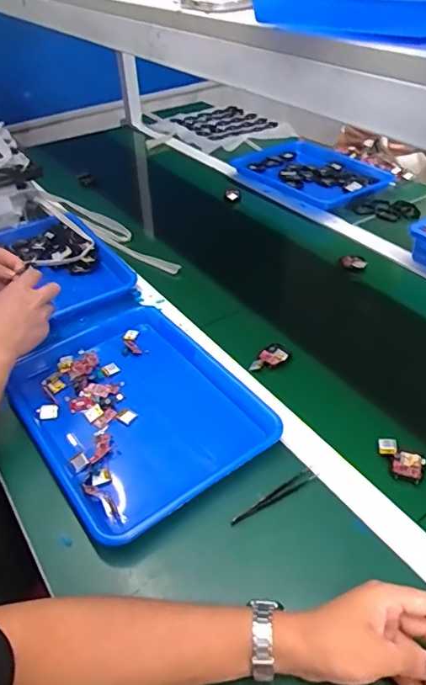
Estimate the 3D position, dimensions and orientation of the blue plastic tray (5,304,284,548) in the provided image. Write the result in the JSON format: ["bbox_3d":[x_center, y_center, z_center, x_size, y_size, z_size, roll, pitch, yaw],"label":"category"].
[{"bbox_3d":[-0.116,0.072,0.667,0.254,0.039,0.376,-27,47,-24],"label":"blue plastic tray"}]

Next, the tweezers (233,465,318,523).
[{"bbox_3d":[0.071,0.172,0.554,0.114,0.010,0.013,-26,46,-23],"label":"tweezers"}]

